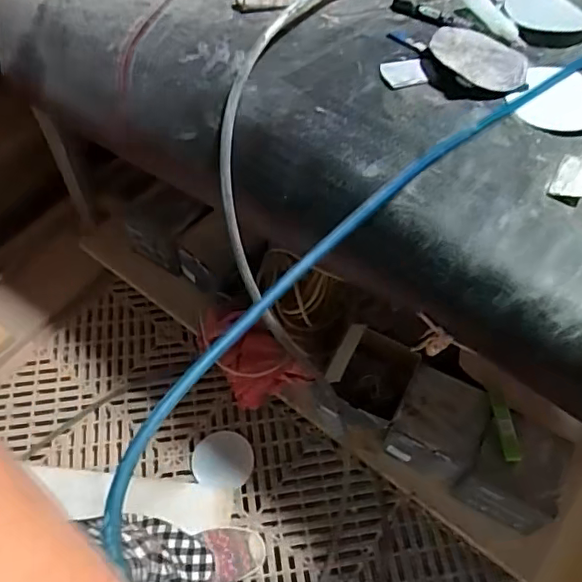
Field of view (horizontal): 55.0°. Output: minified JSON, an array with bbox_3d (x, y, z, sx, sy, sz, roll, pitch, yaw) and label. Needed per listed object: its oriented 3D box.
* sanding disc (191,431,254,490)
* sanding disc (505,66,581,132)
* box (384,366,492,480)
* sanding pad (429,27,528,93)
[{"bbox_3d":[-0.133,0.331,1.096,0.116,0.006,0.107,0,56,0],"label":"sanding disc"},{"bbox_3d":[0.296,-0.210,0.611,0.104,0.006,0.098,0,56,0],"label":"sanding disc"},{"bbox_3d":[0.244,0.218,0.918,0.135,0.103,0.136,25,59,15],"label":"box"},{"bbox_3d":[0.214,-0.265,0.638,0.111,0.020,0.105,16,57,10],"label":"sanding pad"}]

